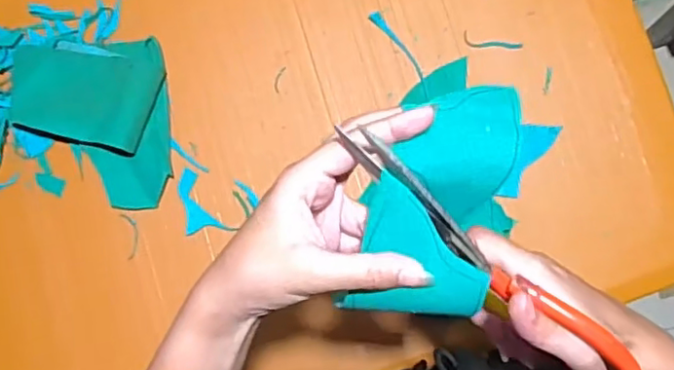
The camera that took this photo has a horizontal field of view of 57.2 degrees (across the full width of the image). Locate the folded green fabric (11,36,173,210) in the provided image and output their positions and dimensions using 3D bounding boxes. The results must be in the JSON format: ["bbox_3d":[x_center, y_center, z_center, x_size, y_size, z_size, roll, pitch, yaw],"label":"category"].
[{"bbox_3d":[-0.236,-0.059,0.597,0.141,0.028,0.167,-7,83,3],"label":"folded green fabric"}]

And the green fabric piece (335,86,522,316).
[{"bbox_3d":[0.053,0.009,0.309,0.066,0.021,0.129,23,86,6],"label":"green fabric piece"}]

